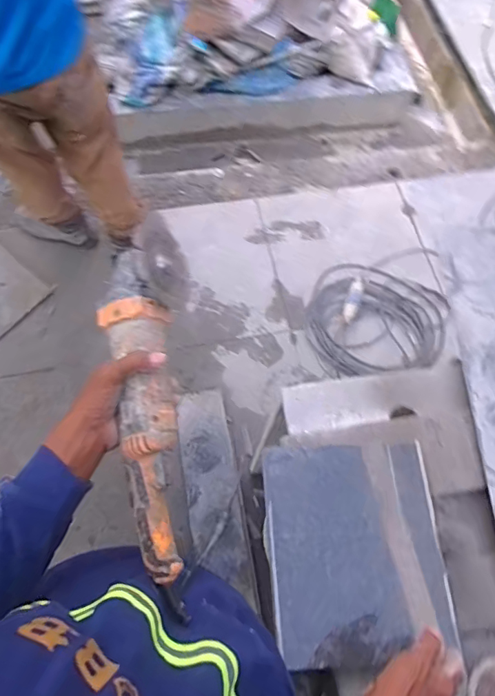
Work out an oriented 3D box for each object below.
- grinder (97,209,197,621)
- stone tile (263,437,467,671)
[{"bbox_3d":[-0.108,0.066,0.577,0.095,0.087,0.421,-5,80,-4],"label":"grinder"},{"bbox_3d":[0.162,0.293,0.731,0.249,0.035,0.294,-4,67,-3],"label":"stone tile"}]

